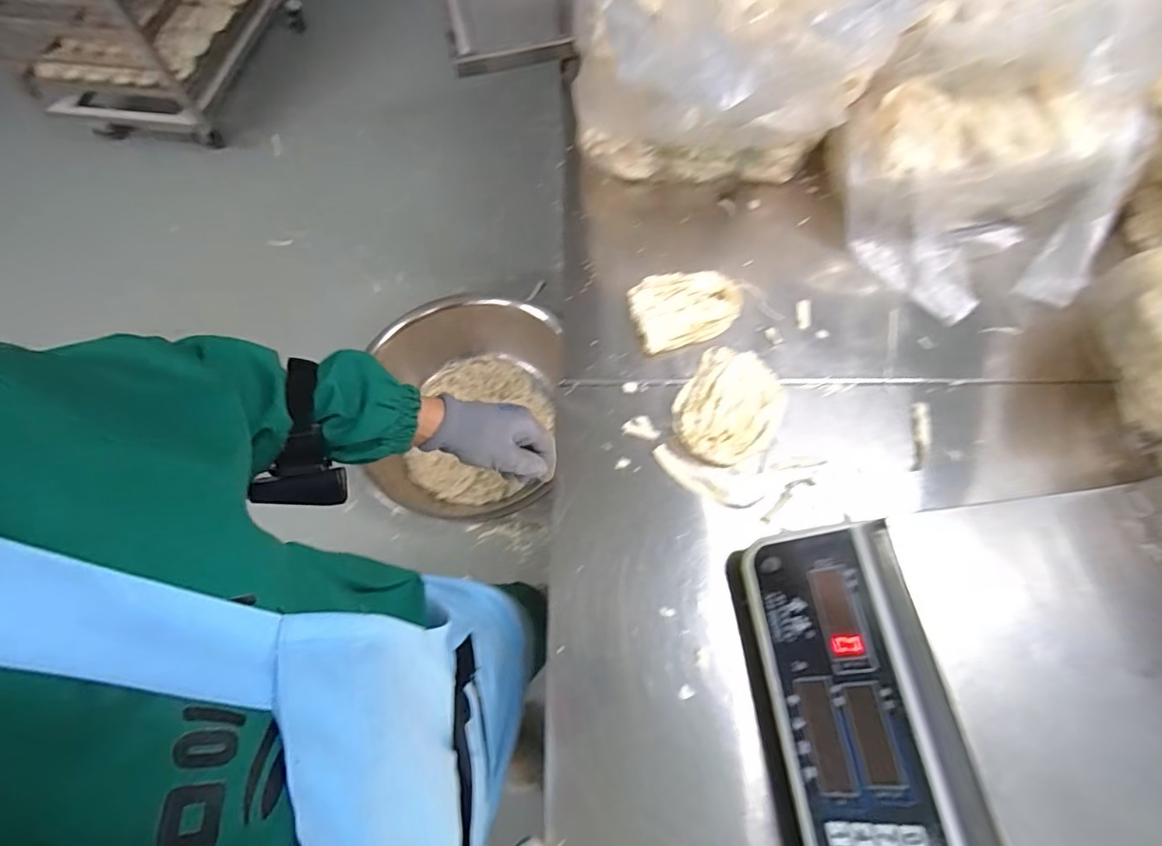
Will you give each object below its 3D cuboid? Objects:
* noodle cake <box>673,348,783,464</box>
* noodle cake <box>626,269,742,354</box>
[{"bbox_3d":[0.162,-0.016,0.593,0.106,0.029,0.130,32,71,14],"label":"noodle cake"},{"bbox_3d":[0.127,-0.139,0.651,0.134,0.036,0.092,-19,68,-7],"label":"noodle cake"}]

